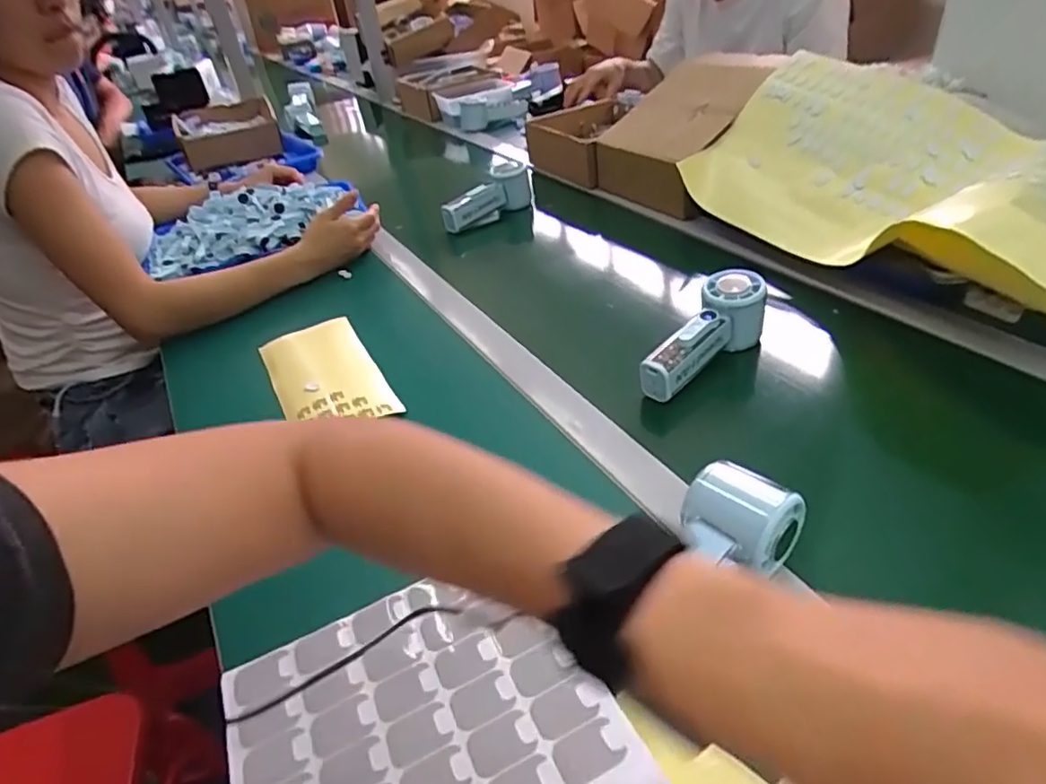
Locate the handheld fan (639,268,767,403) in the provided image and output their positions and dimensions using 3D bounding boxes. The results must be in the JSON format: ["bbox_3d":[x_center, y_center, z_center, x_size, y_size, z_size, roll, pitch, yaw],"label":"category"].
[{"bbox_3d":[0.169,-0.048,0.588,0.153,0.060,0.048,-41,48,-18],"label":"handheld fan"}]

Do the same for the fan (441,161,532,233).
[{"bbox_3d":[-0.056,-0.298,0.952,0.162,0.070,0.043,-36,45,-30],"label":"fan"}]

